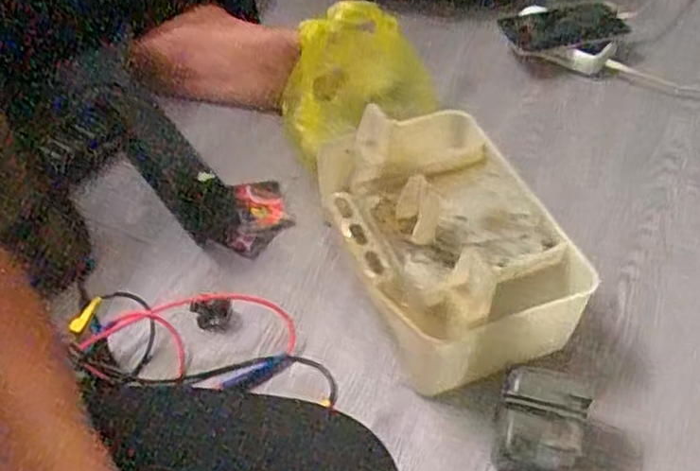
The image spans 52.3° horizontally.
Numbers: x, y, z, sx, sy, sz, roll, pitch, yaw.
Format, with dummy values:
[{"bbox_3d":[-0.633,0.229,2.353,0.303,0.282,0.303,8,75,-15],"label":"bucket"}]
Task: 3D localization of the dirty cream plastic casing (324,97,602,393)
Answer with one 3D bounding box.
[{"bbox_3d":[0.077,0.001,0.636,0.180,0.106,0.255,-19,51,-17],"label":"dirty cream plastic casing"}]

